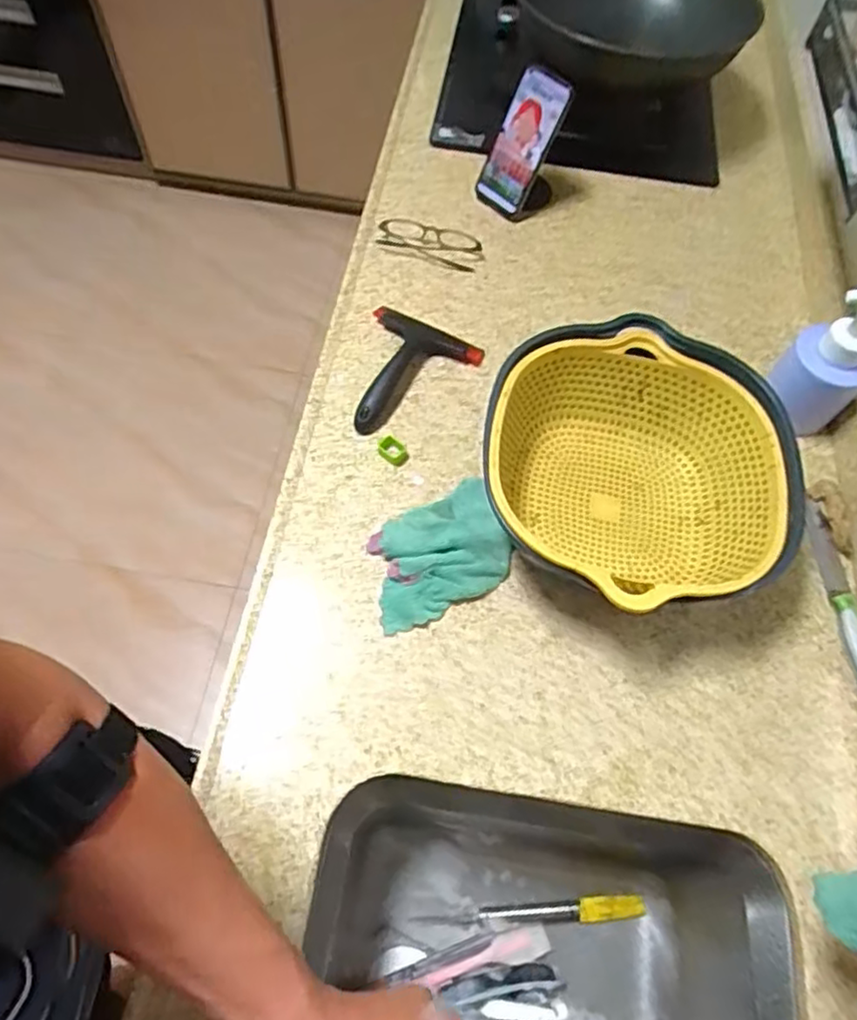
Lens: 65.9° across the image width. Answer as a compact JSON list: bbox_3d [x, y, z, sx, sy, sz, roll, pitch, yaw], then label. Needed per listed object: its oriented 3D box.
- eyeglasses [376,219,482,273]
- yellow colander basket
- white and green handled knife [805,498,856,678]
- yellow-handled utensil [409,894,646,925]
[{"bbox_3d":[0.002,-0.338,0.832,0.127,0.022,0.044,19,63,7],"label":"eyeglasses"},{"bbox_3d":[0.185,-0.034,0.635,0.276,0.114,0.285,1,62,-2],"label":"yellow colander basket"},{"bbox_3d":[0.403,0.081,0.640,0.020,0.021,0.209,3,62,-1],"label":"white and green handled knife"},{"bbox_3d":[0.107,0.423,0.693,0.236,0.015,0.024,-2,62,-3],"label":"yellow-handled utensil"}]

